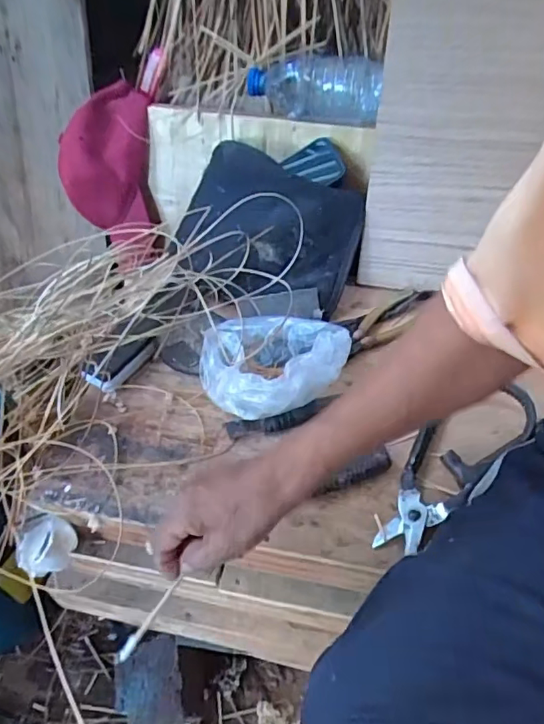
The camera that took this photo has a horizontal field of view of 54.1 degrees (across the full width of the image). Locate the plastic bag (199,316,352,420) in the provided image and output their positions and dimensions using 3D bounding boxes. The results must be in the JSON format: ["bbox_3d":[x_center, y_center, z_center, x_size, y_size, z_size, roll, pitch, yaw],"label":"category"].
[{"bbox_3d":[0.003,0.003,0.585,0.165,0.062,0.134,-1,47,2],"label":"plastic bag"}]

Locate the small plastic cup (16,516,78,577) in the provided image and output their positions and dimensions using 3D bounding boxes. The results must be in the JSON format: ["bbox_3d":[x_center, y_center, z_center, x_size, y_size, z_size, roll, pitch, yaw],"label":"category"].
[{"bbox_3d":[-0.217,0.179,0.513,0.050,0.034,0.041,-16,48,-12],"label":"small plastic cup"}]

